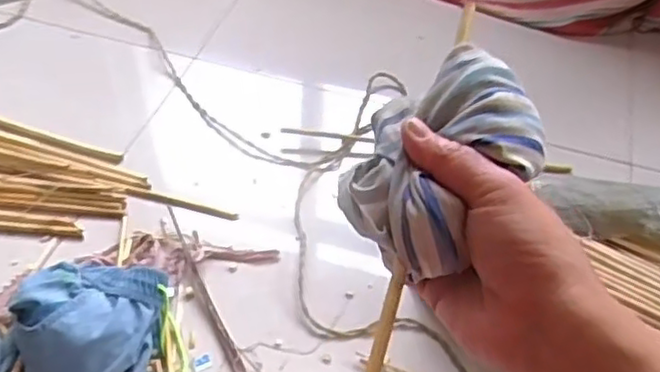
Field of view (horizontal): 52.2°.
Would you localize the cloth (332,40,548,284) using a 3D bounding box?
[{"bbox_3d":[0.059,-0.020,0.328,0.111,0.049,0.082,-29,56,-27],"label":"cloth"}]

